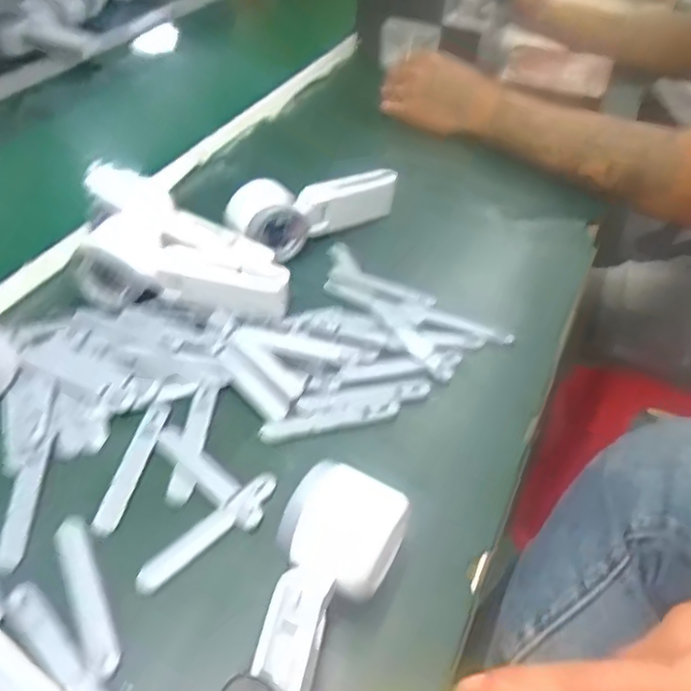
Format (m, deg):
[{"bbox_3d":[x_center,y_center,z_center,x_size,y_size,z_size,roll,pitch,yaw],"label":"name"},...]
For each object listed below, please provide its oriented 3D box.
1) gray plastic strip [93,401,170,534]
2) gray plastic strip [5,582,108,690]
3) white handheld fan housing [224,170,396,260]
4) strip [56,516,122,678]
[{"bbox_3d":[-0.137,0.076,0.407,0.019,0.004,0.093,1,49,18],"label":"gray plastic strip"},{"bbox_3d":[-0.143,0.158,0.319,0.015,0.006,0.094,-34,53,-31],"label":"gray plastic strip"},{"bbox_3d":[-0.018,-0.126,0.579,0.166,0.056,0.049,-19,47,-20],"label":"white handheld fan housing"},{"bbox_3d":[-0.140,0.133,0.345,0.017,0.005,0.093,-20,47,-21],"label":"strip"}]

